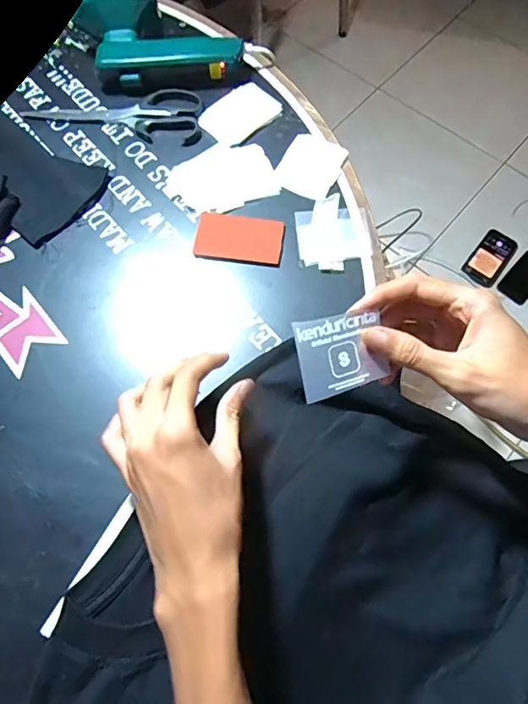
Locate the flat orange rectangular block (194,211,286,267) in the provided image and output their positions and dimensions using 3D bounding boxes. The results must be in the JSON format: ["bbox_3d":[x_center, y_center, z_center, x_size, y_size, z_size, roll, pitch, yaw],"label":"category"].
[{"bbox_3d":[-0.024,-0.113,0.475,0.087,0.007,0.052,10,69,5],"label":"flat orange rectangular block"}]

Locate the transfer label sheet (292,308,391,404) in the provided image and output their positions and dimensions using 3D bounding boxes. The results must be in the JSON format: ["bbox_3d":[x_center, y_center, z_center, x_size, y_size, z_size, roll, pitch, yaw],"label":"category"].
[{"bbox_3d":[0.050,0.001,0.311,0.059,0.004,0.051,-15,99,-19],"label":"transfer label sheet"}]

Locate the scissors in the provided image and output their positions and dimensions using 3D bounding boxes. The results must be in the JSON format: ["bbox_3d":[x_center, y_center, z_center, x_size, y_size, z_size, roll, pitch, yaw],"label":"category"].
[{"bbox_3d":[-0.167,-0.276,0.538,0.201,0.012,0.069,10,69,4],"label":"scissors"}]

